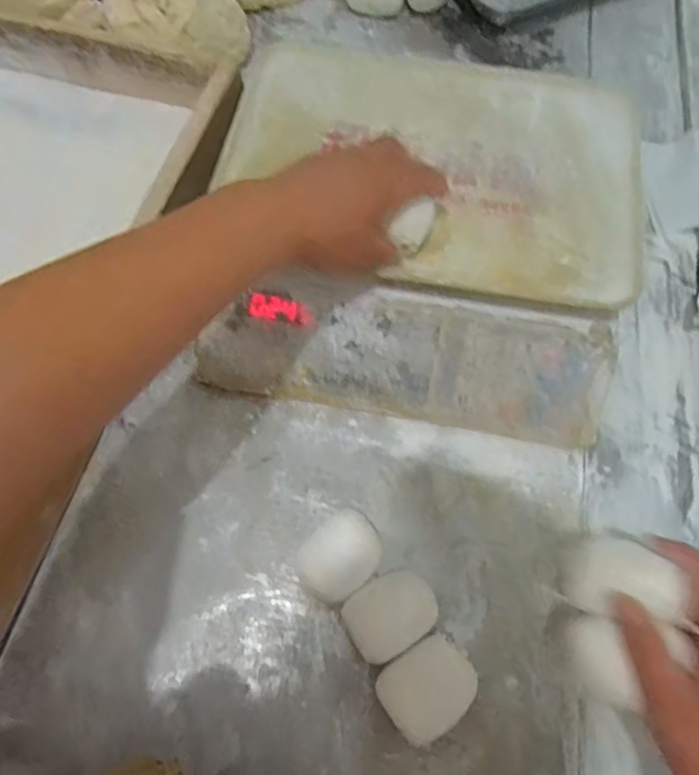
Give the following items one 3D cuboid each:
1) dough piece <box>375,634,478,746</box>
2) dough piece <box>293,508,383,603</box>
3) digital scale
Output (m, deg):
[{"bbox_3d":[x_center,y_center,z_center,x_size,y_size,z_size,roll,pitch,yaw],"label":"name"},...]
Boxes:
[{"bbox_3d":[0.053,0.204,0.404,0.060,0.036,0.051,-35,71,-14],"label":"dough piece"},{"bbox_3d":[-0.007,0.124,0.432,0.047,0.046,0.062,40,72,15],"label":"dough piece"},{"bbox_3d":[0.060,-0.135,0.515,0.330,0.102,0.313,9,67,4],"label":"digital scale"}]

